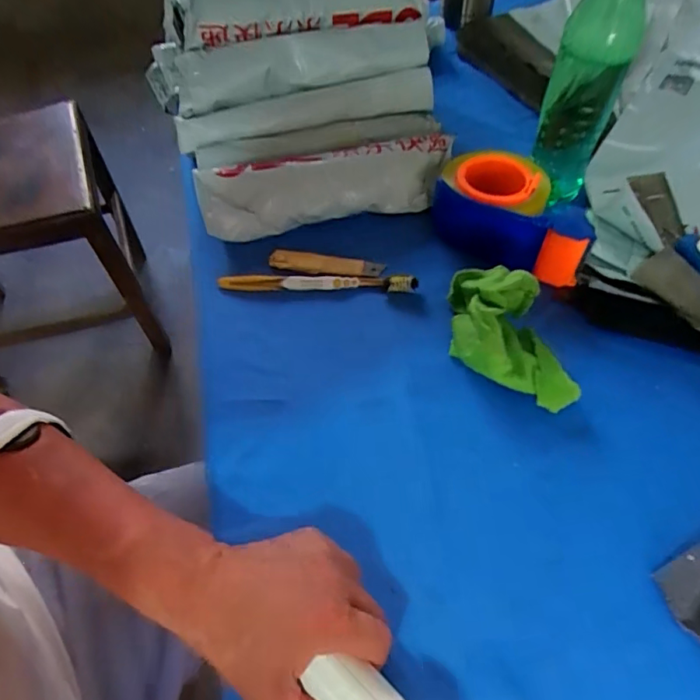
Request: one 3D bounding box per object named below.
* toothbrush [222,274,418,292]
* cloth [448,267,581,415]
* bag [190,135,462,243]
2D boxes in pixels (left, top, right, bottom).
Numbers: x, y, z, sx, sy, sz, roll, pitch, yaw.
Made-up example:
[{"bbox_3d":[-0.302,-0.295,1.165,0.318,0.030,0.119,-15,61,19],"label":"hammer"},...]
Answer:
[{"bbox_3d":[-0.030,-0.063,0.480,0.181,0.019,0.016,0,55,1],"label":"toothbrush"},{"bbox_3d":[0.124,-0.015,0.424,0.071,0.053,0.133,-12,55,-8],"label":"cloth"},{"bbox_3d":[-0.020,-0.166,0.530,0.262,0.054,0.073,-9,55,-6],"label":"bag"}]

